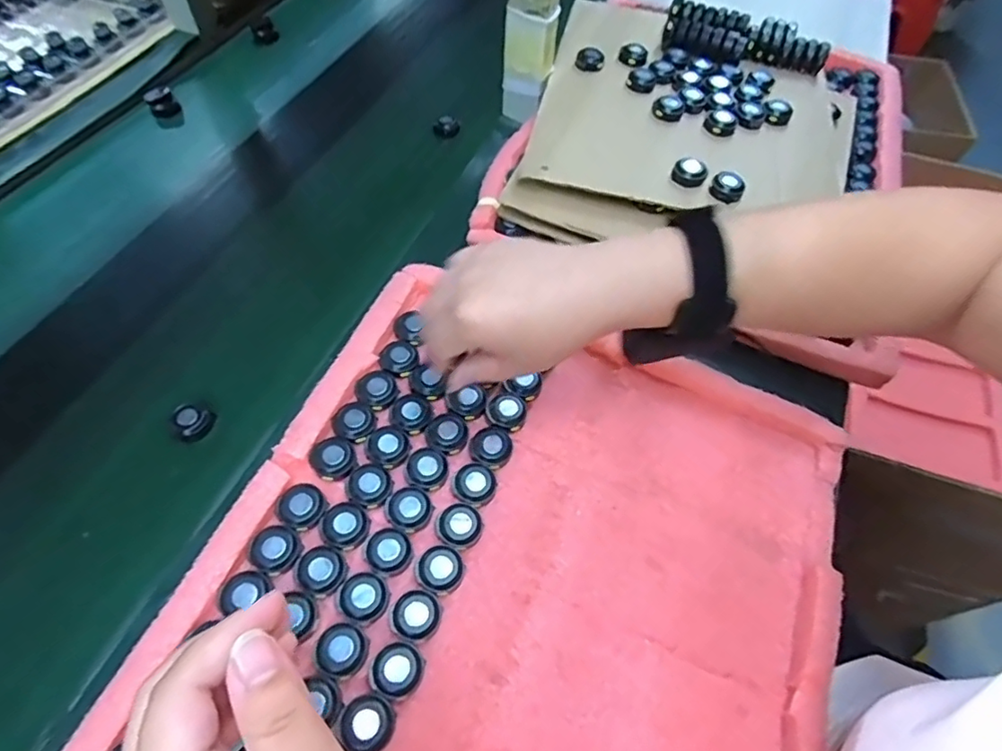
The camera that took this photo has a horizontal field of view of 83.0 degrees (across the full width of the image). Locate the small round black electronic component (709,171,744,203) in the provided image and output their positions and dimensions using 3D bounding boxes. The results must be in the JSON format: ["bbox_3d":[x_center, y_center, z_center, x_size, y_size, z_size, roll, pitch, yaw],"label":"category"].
[{"bbox_3d":[0.202,-0.169,0.506,0.028,0.016,0.028,22,59,12],"label":"small round black electronic component"}]

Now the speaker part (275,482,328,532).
[{"bbox_3d":[-0.131,0.086,0.372,0.030,0.008,0.029,1,57,-1],"label":"speaker part"}]

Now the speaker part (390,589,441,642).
[{"bbox_3d":[-0.052,0.145,0.345,0.028,0.011,0.028,1,57,-1],"label":"speaker part"}]

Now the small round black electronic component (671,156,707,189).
[{"bbox_3d":[0.172,-0.185,0.514,0.030,0.014,0.030,23,59,12],"label":"small round black electronic component"}]

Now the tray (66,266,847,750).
[{"bbox_3d":[-0.004,0.167,0.336,0.369,0.037,0.487,21,59,11],"label":"tray"}]

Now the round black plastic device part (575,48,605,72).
[{"bbox_3d":[0.096,-0.339,0.608,0.030,0.011,0.031,1,57,-1],"label":"round black plastic device part"}]

